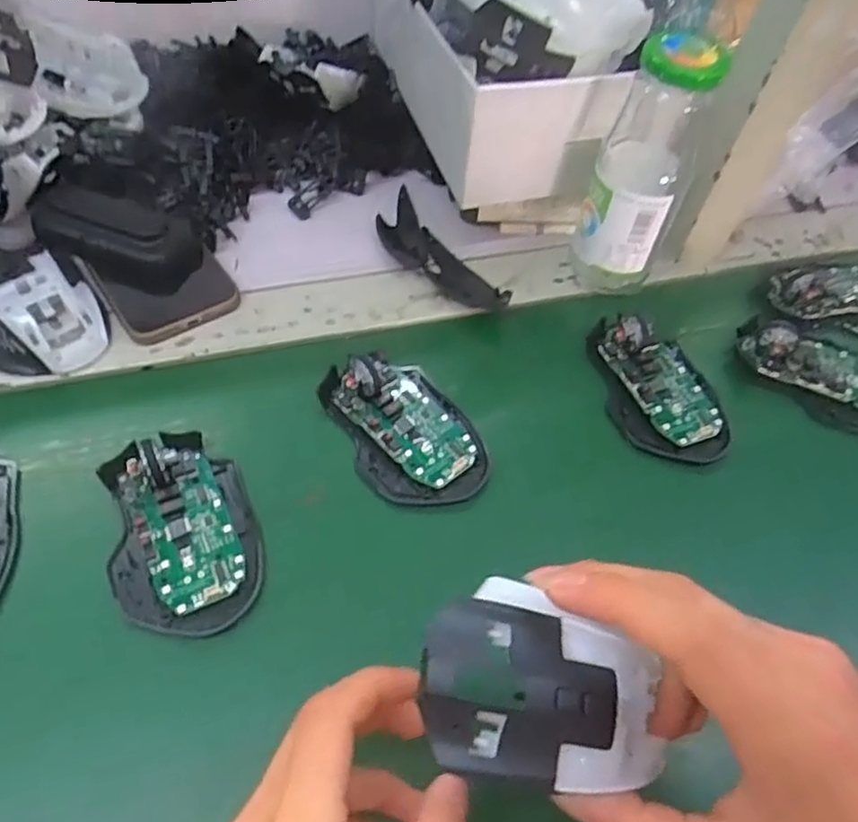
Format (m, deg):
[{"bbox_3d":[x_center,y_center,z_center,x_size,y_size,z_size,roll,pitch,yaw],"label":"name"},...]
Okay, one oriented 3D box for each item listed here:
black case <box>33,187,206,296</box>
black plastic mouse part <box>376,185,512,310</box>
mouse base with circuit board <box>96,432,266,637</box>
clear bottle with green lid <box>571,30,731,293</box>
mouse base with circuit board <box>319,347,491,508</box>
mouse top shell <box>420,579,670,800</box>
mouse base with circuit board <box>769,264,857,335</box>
[{"bbox_3d":[-0.221,-0.128,0.480,0.109,0.033,0.065,26,57,12],"label":"black case"},{"bbox_3d":[0.004,-0.117,0.498,0.051,0.018,0.146,-28,62,-23],"label":"black plastic mouse part"},{"bbox_3d":[-0.130,0.059,0.353,0.073,0.031,0.110,-20,59,-18],"label":"mouse base with circuit board"},{"bbox_3d":[0.141,-0.157,0.448,0.057,0.167,0.065,24,56,11],"label":"clear bottle with green lid"},{"bbox_3d":[-0.012,0.006,0.406,0.074,0.029,0.106,-21,60,-19],"label":"mouse base with circuit board"},{"bbox_3d":[0.041,0.095,0.232,0.084,0.029,0.061,9,55,1],"label":"mouse top shell"},{"bbox_3d":[0.308,-0.093,0.504,0.101,0.025,0.066,8,55,0],"label":"mouse base with circuit board"}]

